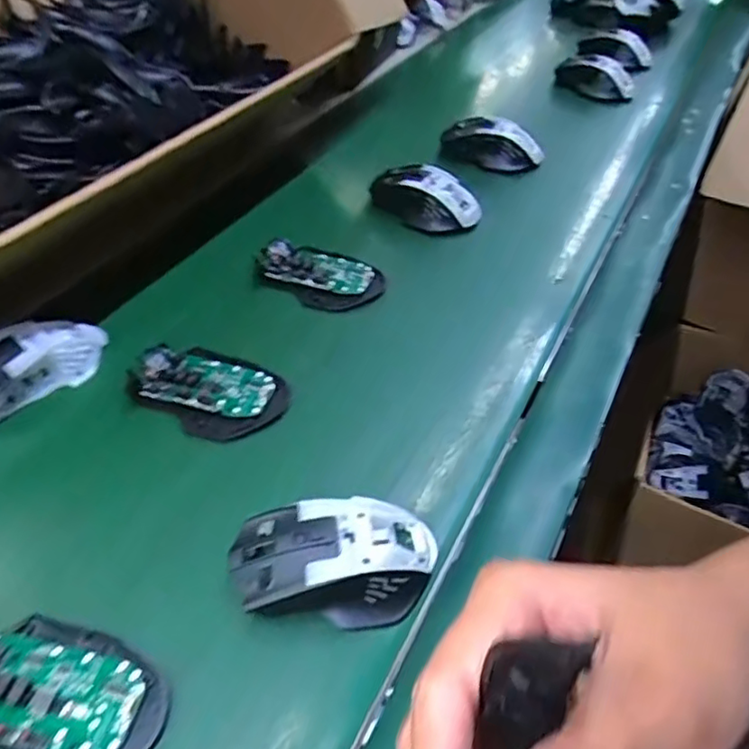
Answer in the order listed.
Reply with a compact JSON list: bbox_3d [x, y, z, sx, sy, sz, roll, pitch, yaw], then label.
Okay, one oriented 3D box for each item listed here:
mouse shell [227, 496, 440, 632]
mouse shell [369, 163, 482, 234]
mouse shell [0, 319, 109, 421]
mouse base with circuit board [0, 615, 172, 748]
[{"bbox_3d":[-0.021,0.104,0.344,0.113,0.040,0.067,-5,46,-7],"label":"mouse shell"},{"bbox_3d":[0.050,-0.181,0.617,0.114,0.036,0.057,21,49,17],"label":"mouse shell"},{"bbox_3d":[-0.256,-0.010,0.448,0.056,0.035,0.114,36,55,29],"label":"mouse shell"},{"bbox_3d":[-0.161,0.154,0.292,0.112,0.030,0.071,18,48,14],"label":"mouse base with circuit board"}]

